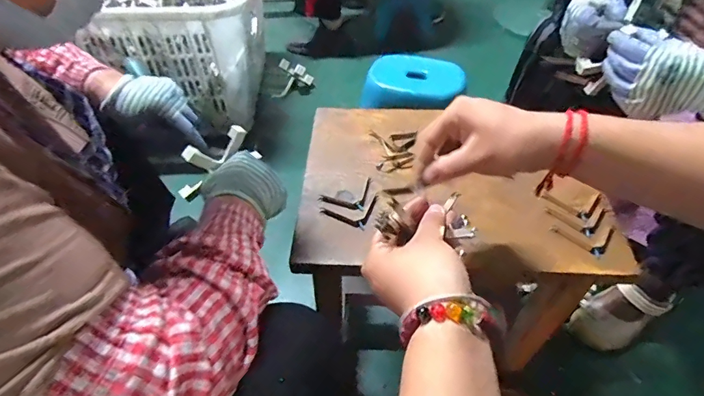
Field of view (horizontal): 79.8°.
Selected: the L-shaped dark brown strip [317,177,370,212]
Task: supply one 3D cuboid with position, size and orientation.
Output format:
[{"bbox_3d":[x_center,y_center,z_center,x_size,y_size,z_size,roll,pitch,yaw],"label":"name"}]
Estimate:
[{"bbox_3d":[-0.008,-0.009,0.546,0.057,0.009,0.057,9,47,7],"label":"L-shaped dark brown strip"}]

